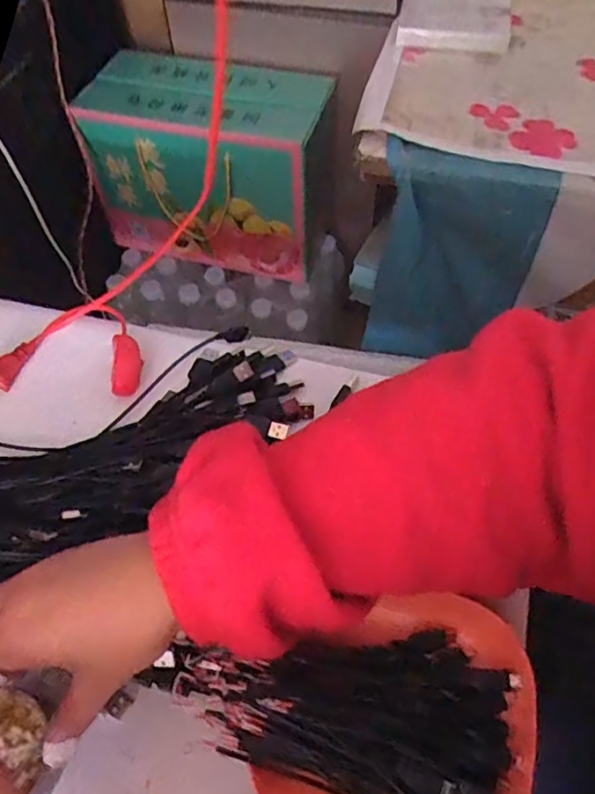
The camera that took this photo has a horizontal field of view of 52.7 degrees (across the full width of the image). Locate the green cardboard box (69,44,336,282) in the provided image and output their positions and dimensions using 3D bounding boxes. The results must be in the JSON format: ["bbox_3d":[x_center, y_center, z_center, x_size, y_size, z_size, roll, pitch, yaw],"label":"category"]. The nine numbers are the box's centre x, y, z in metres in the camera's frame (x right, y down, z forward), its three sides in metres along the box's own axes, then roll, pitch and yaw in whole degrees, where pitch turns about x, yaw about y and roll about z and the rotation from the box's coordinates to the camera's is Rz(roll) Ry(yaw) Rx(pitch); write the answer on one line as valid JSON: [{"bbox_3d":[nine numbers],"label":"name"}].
[{"bbox_3d":[-0.116,-0.332,0.871,0.312,0.233,0.156,14,58,10],"label":"green cardboard box"}]

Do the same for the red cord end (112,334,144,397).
[{"bbox_3d":[-0.133,-0.025,0.469,0.022,0.008,0.055,-6,57,-4],"label":"red cord end"}]

